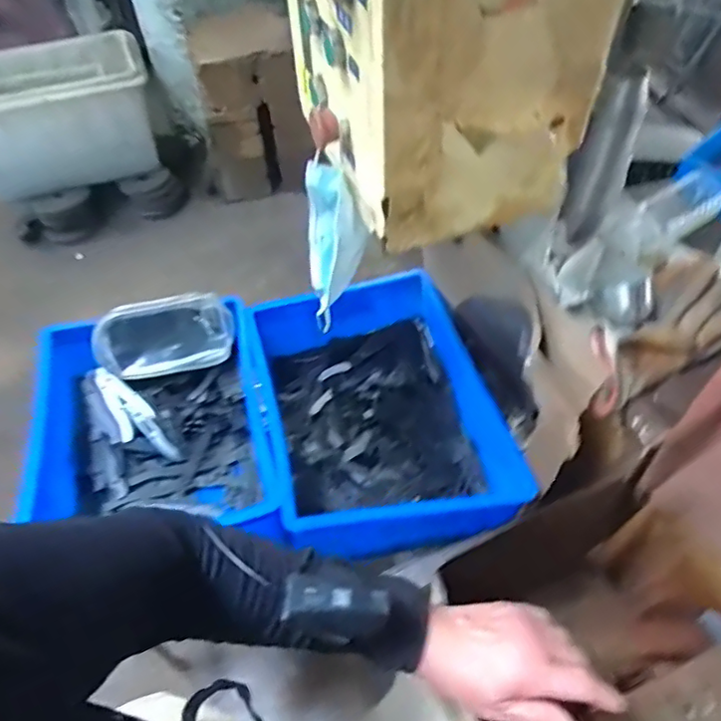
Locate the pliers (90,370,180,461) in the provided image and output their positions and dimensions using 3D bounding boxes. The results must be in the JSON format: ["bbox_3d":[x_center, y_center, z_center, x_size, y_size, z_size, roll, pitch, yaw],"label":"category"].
[{"bbox_3d":[-0.345,0.084,0.866,0.201,0.029,0.058,43,65,11],"label":"pliers"}]

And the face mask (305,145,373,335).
[{"bbox_3d":[-0.027,-0.126,0.657,0.071,0.174,0.097,-8,52,-1],"label":"face mask"}]

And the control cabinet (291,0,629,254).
[{"bbox_3d":[0.055,-0.303,0.521,0.216,0.287,0.275,-20,53,-10],"label":"control cabinet"}]

